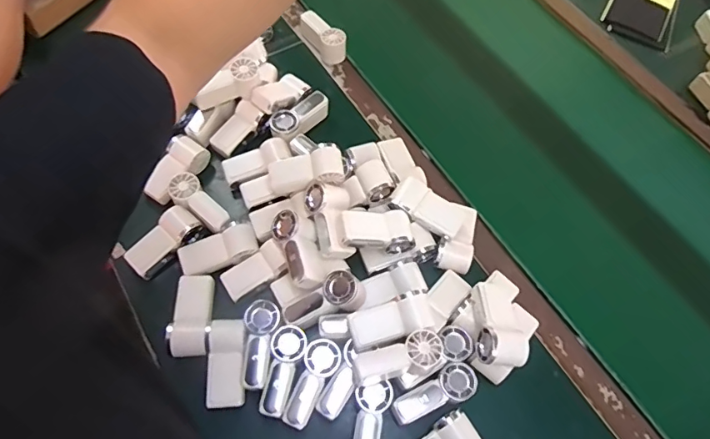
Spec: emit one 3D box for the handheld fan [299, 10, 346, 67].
[{"bbox_3d":[-0.052,-0.293,0.760,0.038,0.042,0.096,-31,70,-18],"label":"handheld fan"}]

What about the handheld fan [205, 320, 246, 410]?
[{"bbox_3d":[-0.144,0.162,0.534,0.042,0.026,0.090,0,63,-5],"label":"handheld fan"}]

